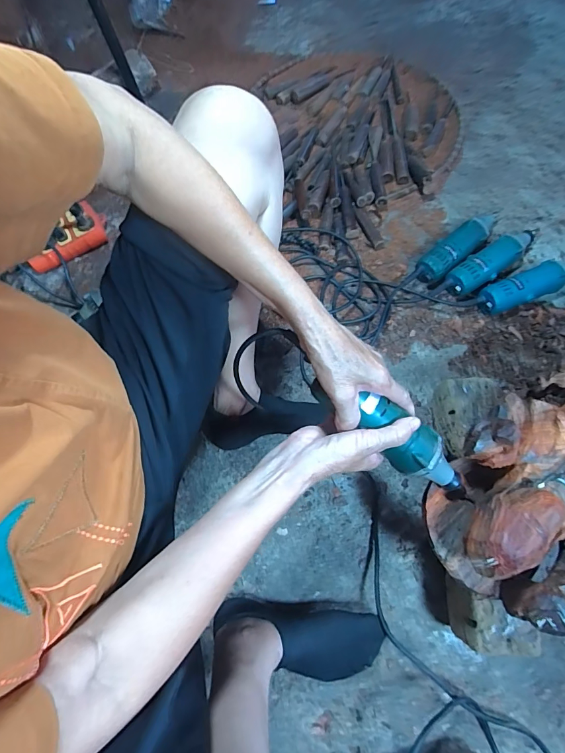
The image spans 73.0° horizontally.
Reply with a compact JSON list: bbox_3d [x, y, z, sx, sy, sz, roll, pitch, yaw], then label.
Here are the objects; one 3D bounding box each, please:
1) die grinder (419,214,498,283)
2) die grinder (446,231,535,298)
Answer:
[{"bbox_3d":[0.338,-0.250,0.727,0.216,0.058,0.055,-40,70,-10],"label":"die grinder"},{"bbox_3d":[0.389,-0.214,0.712,0.206,0.053,0.057,-36,69,-8],"label":"die grinder"}]

